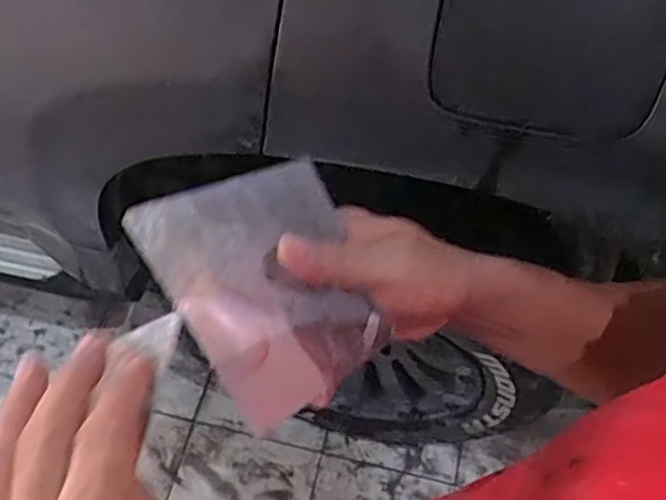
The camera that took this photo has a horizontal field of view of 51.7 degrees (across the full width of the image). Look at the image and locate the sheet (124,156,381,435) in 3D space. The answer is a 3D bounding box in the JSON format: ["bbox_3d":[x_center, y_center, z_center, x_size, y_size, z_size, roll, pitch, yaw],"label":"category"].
[{"bbox_3d":[-0.032,0.023,0.377,0.099,0.143,0.011,-29,16,-3],"label":"sheet"}]

